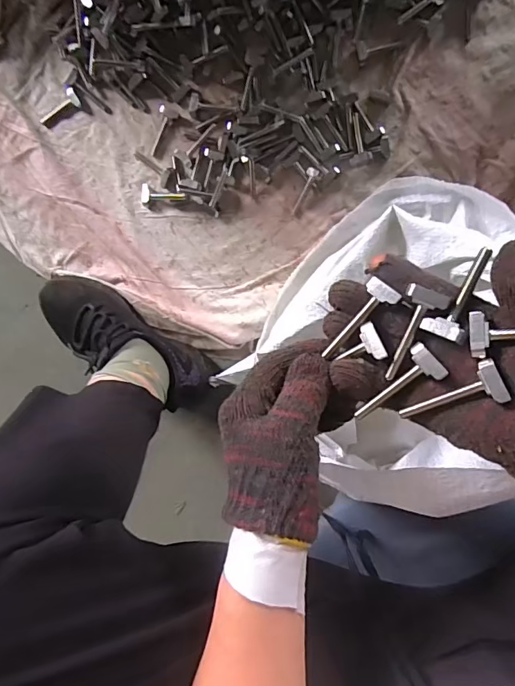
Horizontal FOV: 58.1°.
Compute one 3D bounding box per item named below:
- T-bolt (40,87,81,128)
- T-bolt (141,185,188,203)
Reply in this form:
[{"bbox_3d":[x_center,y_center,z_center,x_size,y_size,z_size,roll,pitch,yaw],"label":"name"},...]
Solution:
[{"bbox_3d":[-0.255,-0.302,0.595,0.060,0.012,0.022,-25,92,8],"label":"T-bolt"},{"bbox_3d":[-0.119,-0.188,0.588,0.057,0.007,0.023,5,96,6],"label":"T-bolt"}]

